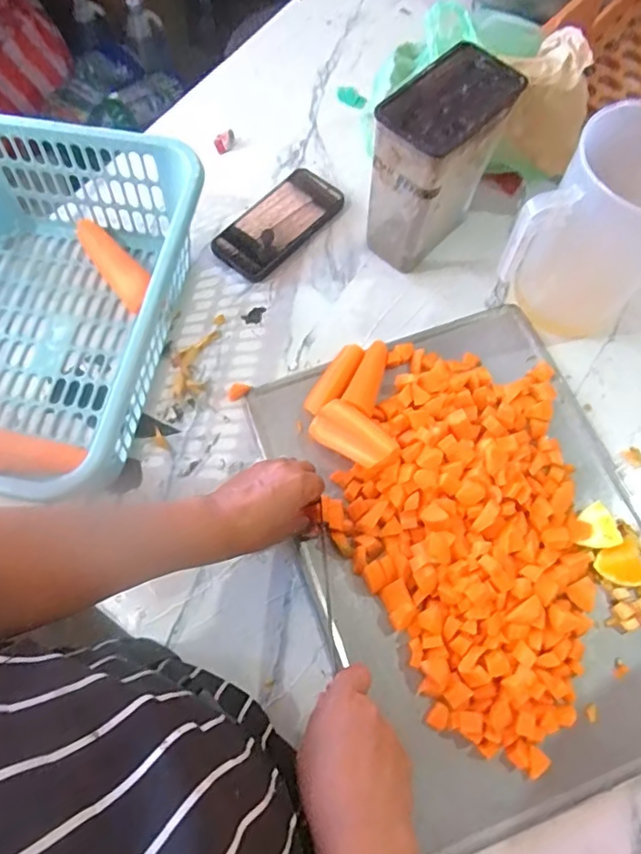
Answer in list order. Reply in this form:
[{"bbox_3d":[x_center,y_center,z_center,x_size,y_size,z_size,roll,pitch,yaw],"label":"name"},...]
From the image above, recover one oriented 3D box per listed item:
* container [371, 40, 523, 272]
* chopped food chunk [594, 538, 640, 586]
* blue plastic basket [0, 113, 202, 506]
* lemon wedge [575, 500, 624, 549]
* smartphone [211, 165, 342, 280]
[{"bbox_3d":[0.118,-0.270,0.583,0.080,0.202,0.125,42,74,15],"label":"container"},{"bbox_3d":[0.281,0.130,0.509,0.046,0.016,0.040,-22,69,-8],"label":"chopped food chunk"},{"bbox_3d":[-0.305,-0.122,0.563,0.302,0.130,0.375,12,68,5],"label":"blue plastic basket"},{"bbox_3d":[0.260,0.097,0.523,0.035,0.019,0.042,-17,69,-6],"label":"lemon wedge"},{"bbox_3d":[-0.052,-0.254,0.684,0.084,0.013,0.163,42,83,6],"label":"smartphone"}]

